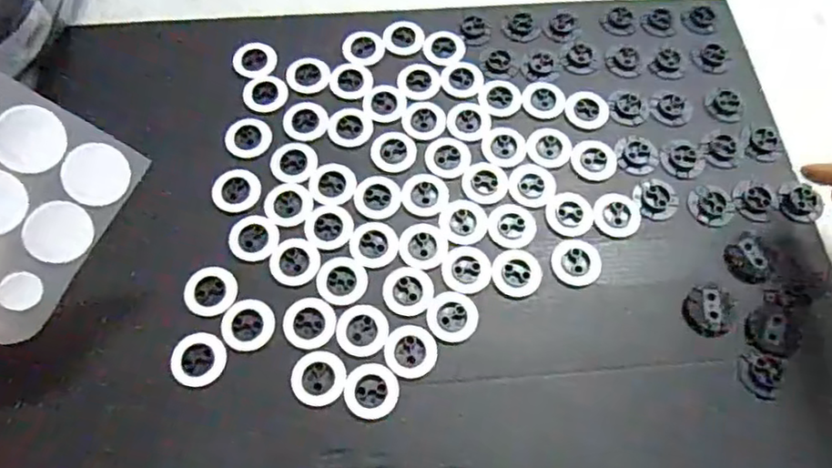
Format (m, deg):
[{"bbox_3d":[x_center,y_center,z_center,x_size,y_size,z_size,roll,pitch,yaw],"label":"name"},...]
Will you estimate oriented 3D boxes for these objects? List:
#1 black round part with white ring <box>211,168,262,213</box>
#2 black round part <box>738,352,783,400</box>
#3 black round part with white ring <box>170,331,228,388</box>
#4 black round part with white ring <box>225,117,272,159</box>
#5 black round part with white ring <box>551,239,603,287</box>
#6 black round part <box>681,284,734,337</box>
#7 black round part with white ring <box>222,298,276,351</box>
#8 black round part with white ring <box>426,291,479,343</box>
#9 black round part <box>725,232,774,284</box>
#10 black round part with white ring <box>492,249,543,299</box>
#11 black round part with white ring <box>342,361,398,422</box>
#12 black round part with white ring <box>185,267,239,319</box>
[{"bbox_3d":[-0.110,-0.027,0.375,0.026,0.004,0.029,37,70,14],"label":"black round part with white ring"},{"bbox_3d":[0.188,0.077,0.335,0.022,0.004,0.022,13,66,5],"label":"black round part"},{"bbox_3d":[-0.118,0.067,0.334,0.027,0.004,0.028,0,66,-1],"label":"black round part with white ring"},{"bbox_3d":[-0.108,-0.062,0.395,0.028,0.004,0.029,0,66,-1],"label":"black round part with white ring"},{"bbox_3d":[0.094,0.016,0.360,0.029,0.004,0.028,0,66,-1],"label":"black round part with white ring"},{"bbox_3d":[0.166,0.043,0.347,0.026,0.004,0.029,28,68,11],"label":"black round part"},{"bbox_3d":[-0.094,0.050,0.342,0.028,0.004,0.028,0,66,-1],"label":"black round part with white ring"},{"bbox_3d":[0.021,0.046,0.346,0.028,0.004,0.028,0,66,-1],"label":"black round part with white ring"},{"bbox_3d":[0.199,0.015,0.367,0.027,0.004,0.030,37,70,14],"label":"black round part"},{"bbox_3d":[0.059,0.022,0.356,0.028,0.004,0.029,0,66,-1],"label":"black round part with white ring"},{"bbox_3d":[-0.024,0.085,0.331,0.028,0.006,0.028,0,66,-1],"label":"black round part with white ring"},{"bbox_3d":[-0.117,0.032,0.349,0.028,0.004,0.028,10,66,3],"label":"black round part with white ring"}]

